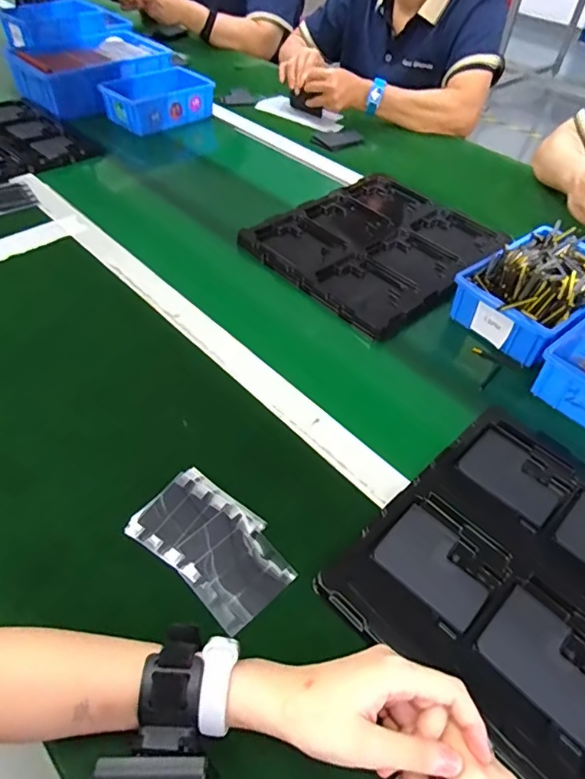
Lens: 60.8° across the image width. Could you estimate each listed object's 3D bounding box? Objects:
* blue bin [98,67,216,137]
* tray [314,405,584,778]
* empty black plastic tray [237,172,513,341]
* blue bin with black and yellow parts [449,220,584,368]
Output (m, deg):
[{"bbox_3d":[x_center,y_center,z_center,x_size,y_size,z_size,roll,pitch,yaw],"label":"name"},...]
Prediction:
[{"bbox_3d":[-0.274,-0.587,1.013,0.199,0.065,0.137,-33,58,-28],"label":"blue bin"},{"bbox_3d":[0.229,0.178,0.402,0.276,0.016,0.321,-35,59,-29],"label":"tray"},{"bbox_3d":[0.135,-0.218,0.741,0.323,0.023,0.300,-34,59,-28],"label":"empty black plastic tray"},{"bbox_3d":[0.322,-0.130,0.629,0.207,0.091,0.147,-29,56,-26],"label":"blue bin with black and yellow parts"}]

